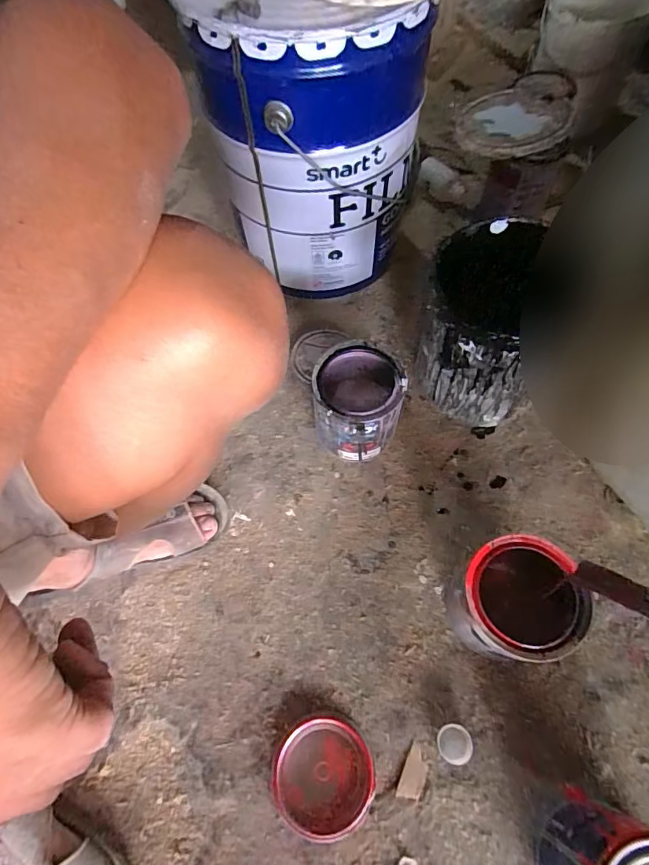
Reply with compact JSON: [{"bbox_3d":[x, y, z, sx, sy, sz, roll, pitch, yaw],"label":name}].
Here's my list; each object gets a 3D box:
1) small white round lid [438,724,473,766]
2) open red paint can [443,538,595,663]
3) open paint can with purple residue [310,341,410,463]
[{"bbox_3d":[0.134,0.320,0.474,0.033,0.011,0.034,1,63,4],"label":"small white round lid"},{"bbox_3d":[0.188,0.175,0.474,0.100,0.139,0.104,-1,63,3],"label":"open red paint can"},{"bbox_3d":[0.043,-0.033,0.590,0.103,0.130,0.104,-1,63,3],"label":"open paint can with purple residue"}]

